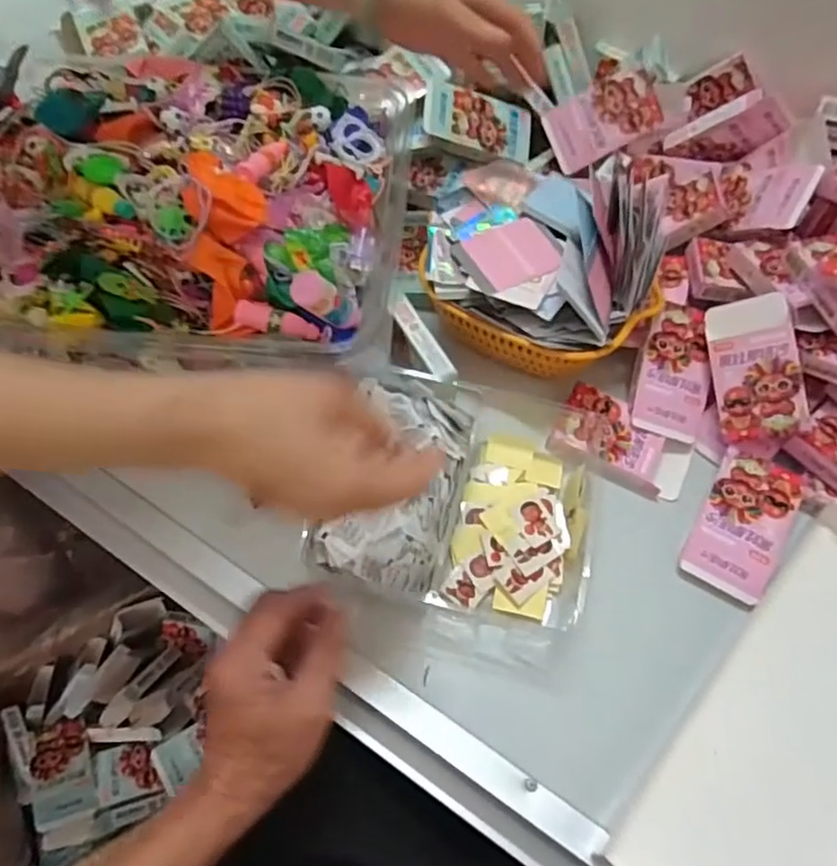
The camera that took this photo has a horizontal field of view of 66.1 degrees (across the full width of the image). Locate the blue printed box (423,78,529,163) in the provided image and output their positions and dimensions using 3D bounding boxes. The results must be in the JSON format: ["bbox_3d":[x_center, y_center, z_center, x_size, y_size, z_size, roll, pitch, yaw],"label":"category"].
[{"bbox_3d":[0.061,-0.325,0.680,0.118,0.024,0.068,12,80,-17],"label":"blue printed box"}]

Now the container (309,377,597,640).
[{"bbox_3d":[0.038,0.041,0.517,0.211,0.062,0.193,9,60,3],"label":"container"}]

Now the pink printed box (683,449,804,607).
[{"bbox_3d":[0.262,0.073,0.520,0.066,0.027,0.121,30,63,14],"label":"pink printed box"}]

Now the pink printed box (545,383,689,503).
[{"bbox_3d":[0.177,0.012,0.561,0.115,0.025,0.073,26,62,13],"label":"pink printed box"}]

